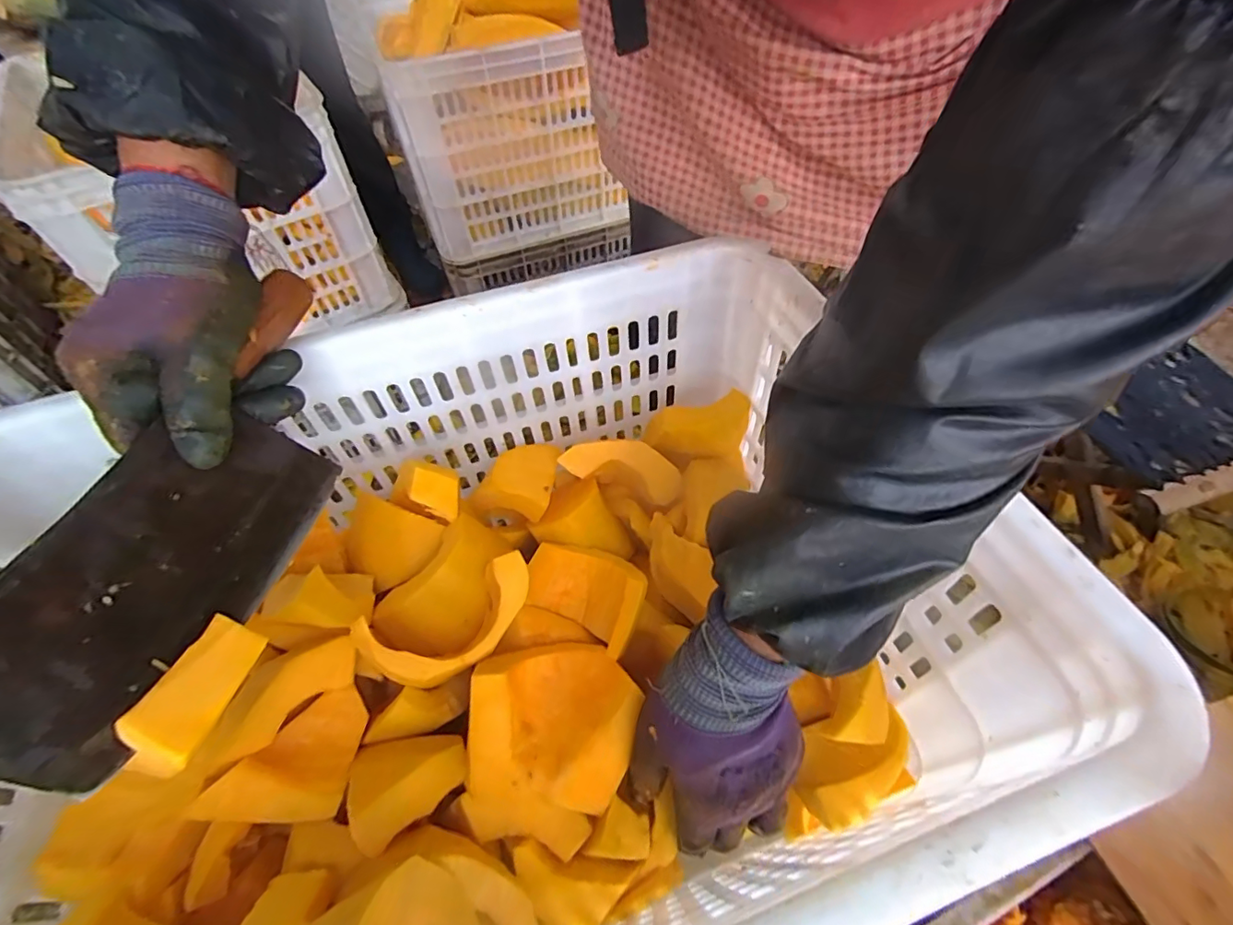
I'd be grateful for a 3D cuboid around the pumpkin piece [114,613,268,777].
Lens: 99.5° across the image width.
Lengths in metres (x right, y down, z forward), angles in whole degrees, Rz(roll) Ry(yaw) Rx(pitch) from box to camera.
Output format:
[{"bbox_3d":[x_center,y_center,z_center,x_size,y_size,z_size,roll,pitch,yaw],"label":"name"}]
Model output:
[{"bbox_3d":[-0.180,0.096,0.223,0.025,0.024,0.061,5,51,7],"label":"pumpkin piece"}]

